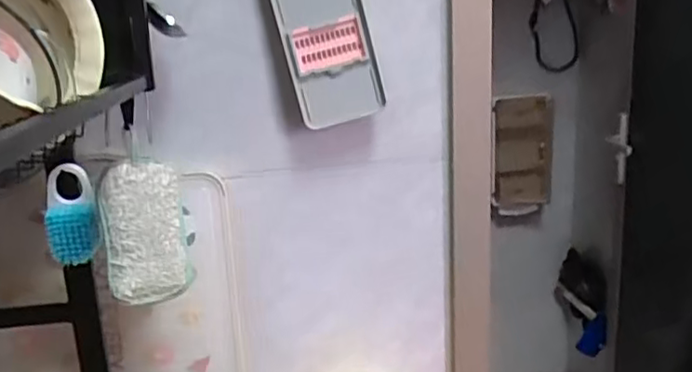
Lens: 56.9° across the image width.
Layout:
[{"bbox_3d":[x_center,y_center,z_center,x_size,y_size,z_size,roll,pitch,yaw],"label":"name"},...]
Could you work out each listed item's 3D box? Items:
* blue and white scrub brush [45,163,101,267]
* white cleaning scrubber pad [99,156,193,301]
[{"bbox_3d":[-0.273,0.027,0.634,0.047,0.095,0.039,-9,16,-21],"label":"blue and white scrub brush"},{"bbox_3d":[-0.195,0.044,0.619,0.073,0.131,0.028,-10,16,-24],"label":"white cleaning scrubber pad"}]

